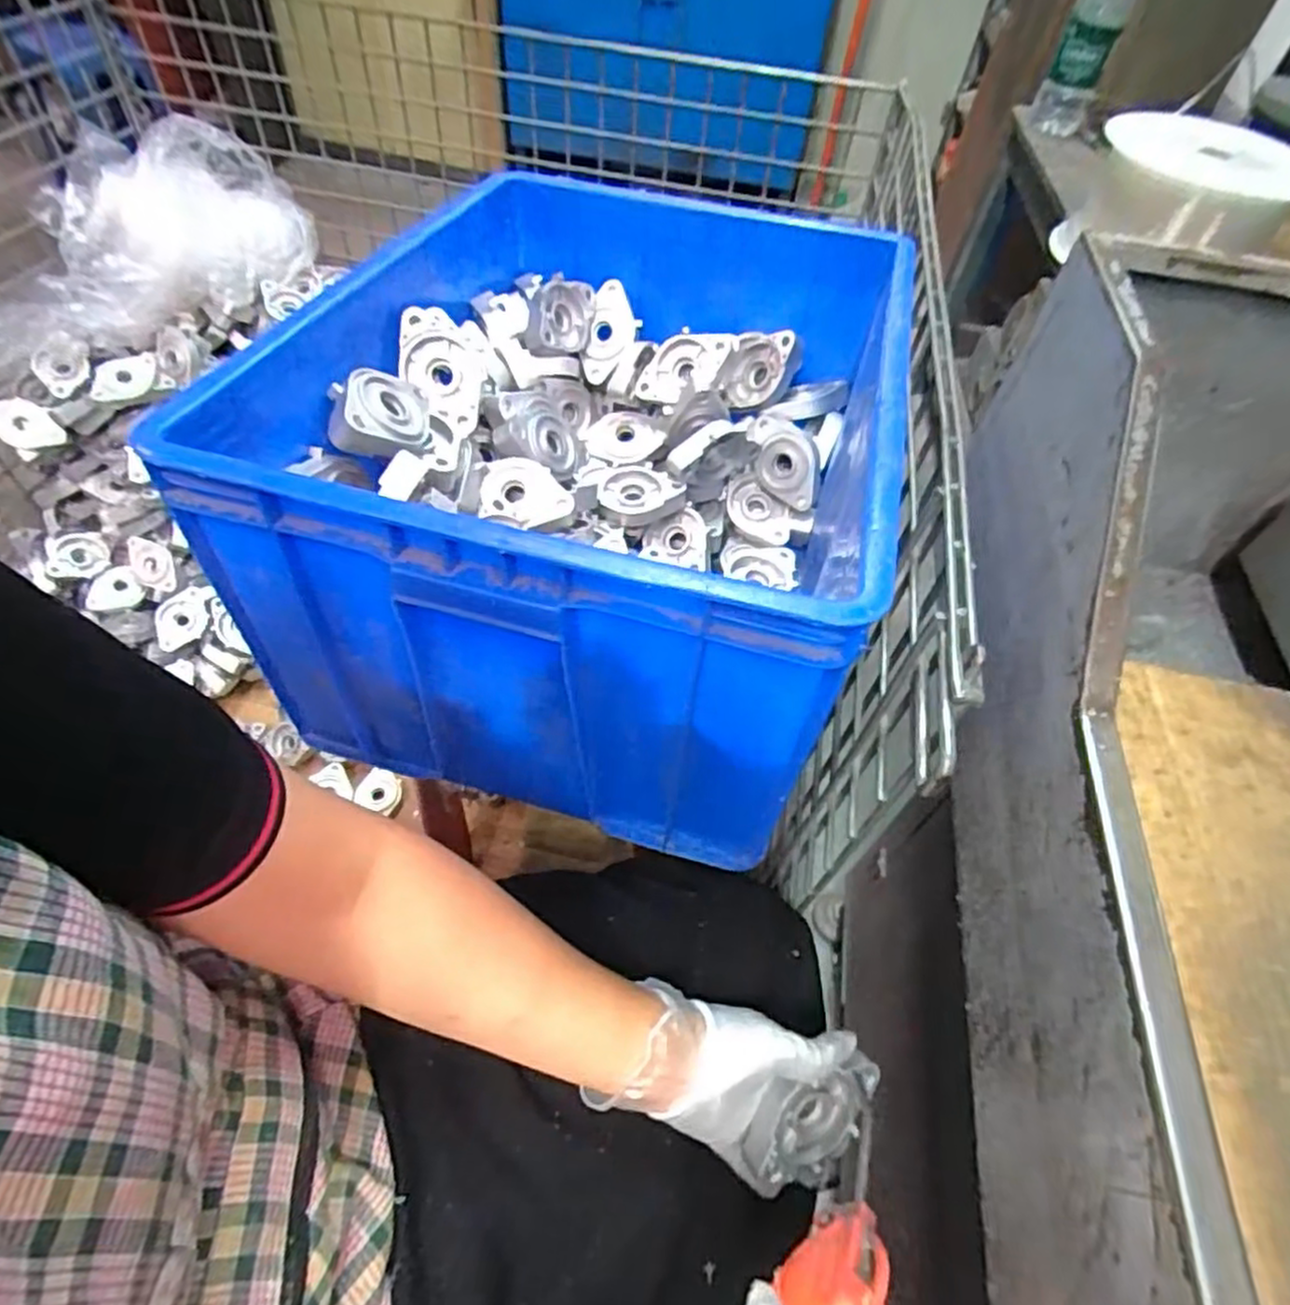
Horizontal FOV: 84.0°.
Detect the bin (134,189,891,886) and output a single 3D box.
[{"bbox_3d":[-0.023,-0.157,0.622,0.414,0.275,0.546,18,53,8],"label":"bin"}]

